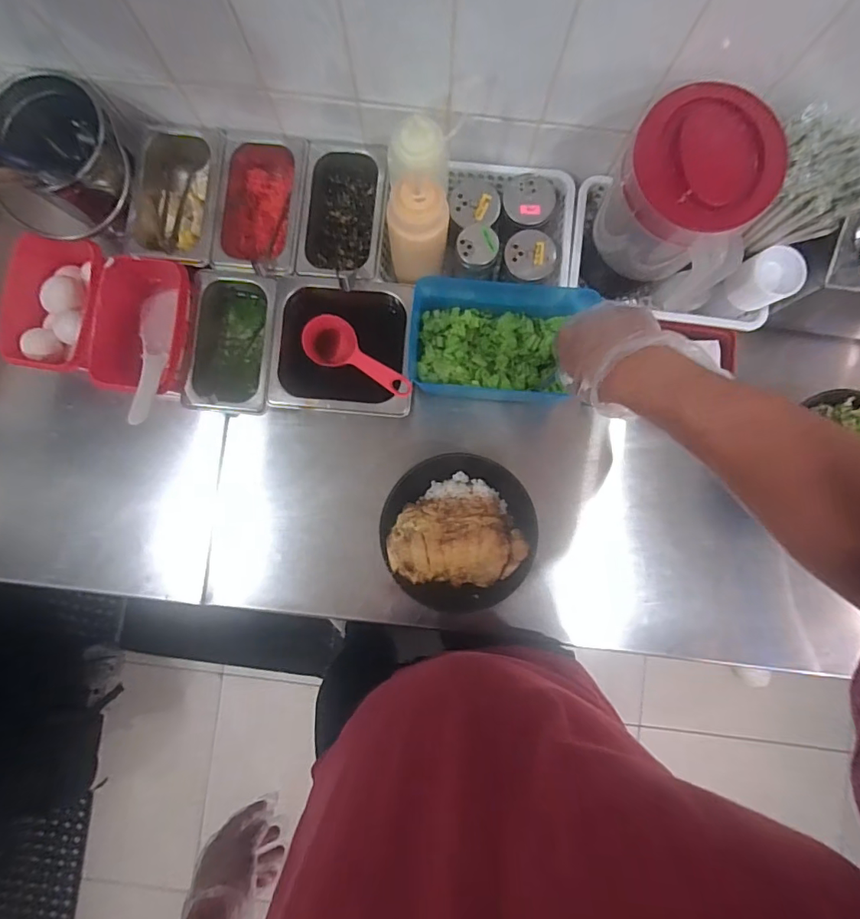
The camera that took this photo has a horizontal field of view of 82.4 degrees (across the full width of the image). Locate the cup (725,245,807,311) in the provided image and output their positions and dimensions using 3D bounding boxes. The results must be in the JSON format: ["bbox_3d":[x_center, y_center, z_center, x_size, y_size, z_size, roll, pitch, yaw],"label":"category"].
[{"bbox_3d":[0.373,-0.199,0.545,0.053,0.048,0.055,0,87,0],"label":"cup"}]

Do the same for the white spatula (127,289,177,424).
[{"bbox_3d":[-0.339,-0.123,0.592,0.048,0.025,0.194,-5,62,-1],"label":"white spatula"}]

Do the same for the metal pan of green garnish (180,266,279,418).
[{"bbox_3d":[-0.244,-0.141,0.626,0.101,0.069,0.174,6,87,0],"label":"metal pan of green garnish"}]

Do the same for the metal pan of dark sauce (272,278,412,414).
[{"bbox_3d":[-0.107,-0.143,0.630,0.171,0.081,0.174,3,87,0],"label":"metal pan of dark sauce"}]

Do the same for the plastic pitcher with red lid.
[{"bbox_3d":[0.260,-0.266,0.516,0.116,0.158,0.150,-44,88,-2],"label":"plastic pitcher with red lid"}]

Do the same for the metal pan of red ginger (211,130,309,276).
[{"bbox_3d":[-0.213,-0.320,0.629,0.105,0.073,0.189,4,87,0],"label":"metal pan of red ginger"}]

